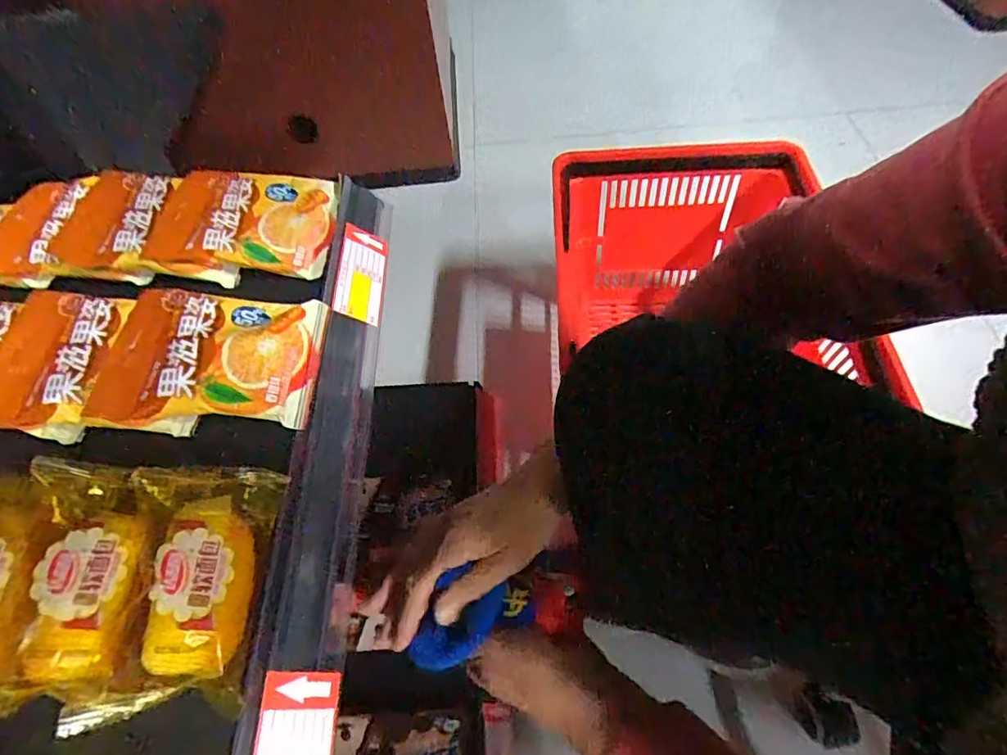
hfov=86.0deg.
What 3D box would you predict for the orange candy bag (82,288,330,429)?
[{"bbox_3d":[-0.190,-0.014,0.355,0.125,0.027,0.096,-3,57,3],"label":"orange candy bag"}]

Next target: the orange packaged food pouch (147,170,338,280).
[{"bbox_3d":[-0.201,-0.124,0.424,0.127,0.025,0.094,0,57,5],"label":"orange packaged food pouch"}]

